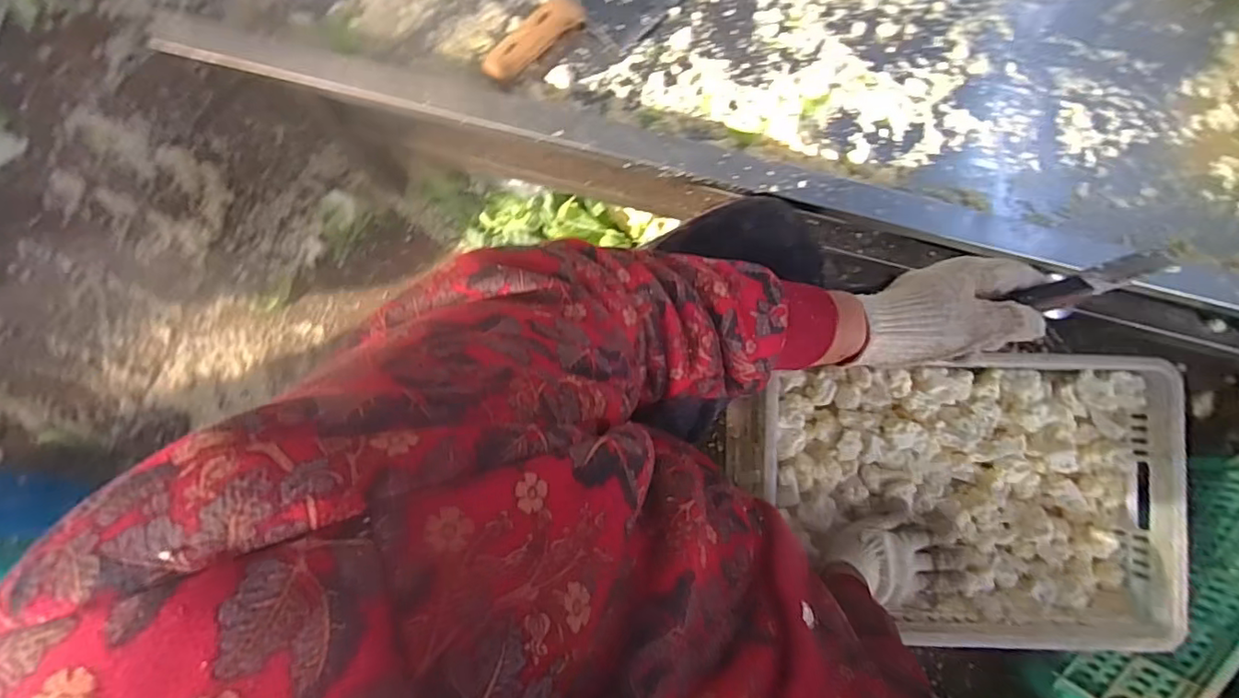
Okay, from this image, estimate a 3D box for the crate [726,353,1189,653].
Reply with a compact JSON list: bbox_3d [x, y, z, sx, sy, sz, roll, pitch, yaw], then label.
[{"bbox_3d":[0.440,0.188,0.790,0.533,0.158,0.355,2,88,-3],"label":"crate"}]

